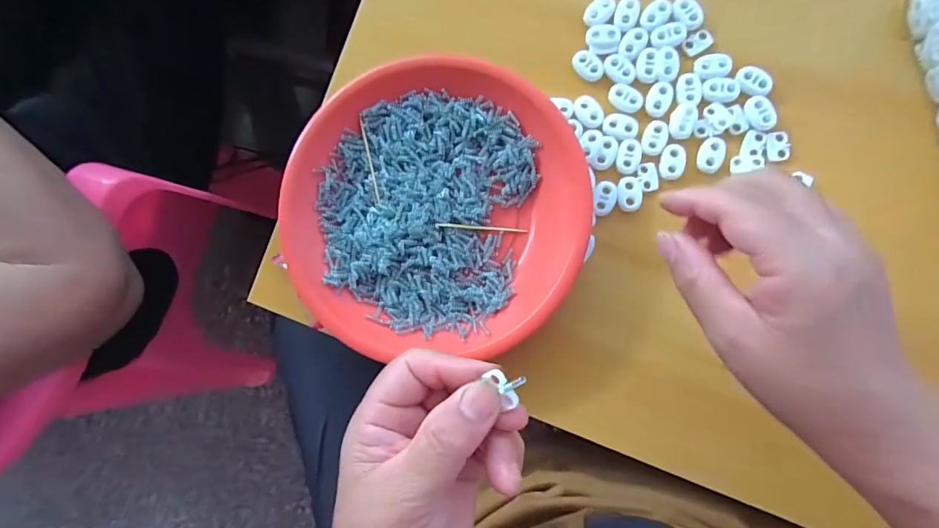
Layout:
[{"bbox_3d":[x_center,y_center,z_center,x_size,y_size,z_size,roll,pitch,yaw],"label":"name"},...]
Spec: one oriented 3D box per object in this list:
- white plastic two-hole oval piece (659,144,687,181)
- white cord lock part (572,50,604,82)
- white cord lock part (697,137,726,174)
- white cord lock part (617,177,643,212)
[{"bbox_3d":[0.129,-0.065,0.291,0.015,0.004,0.022,6,86,8],"label":"white plastic two-hole oval piece"},{"bbox_3d":[0.079,-0.131,0.304,0.015,0.004,0.022,-42,81,2],"label":"white cord lock part"},{"bbox_3d":[0.152,-0.068,0.289,0.015,0.004,0.023,19,87,8],"label":"white cord lock part"},{"bbox_3d":[0.102,-0.045,0.294,0.015,0.004,0.023,4,85,7],"label":"white cord lock part"}]

